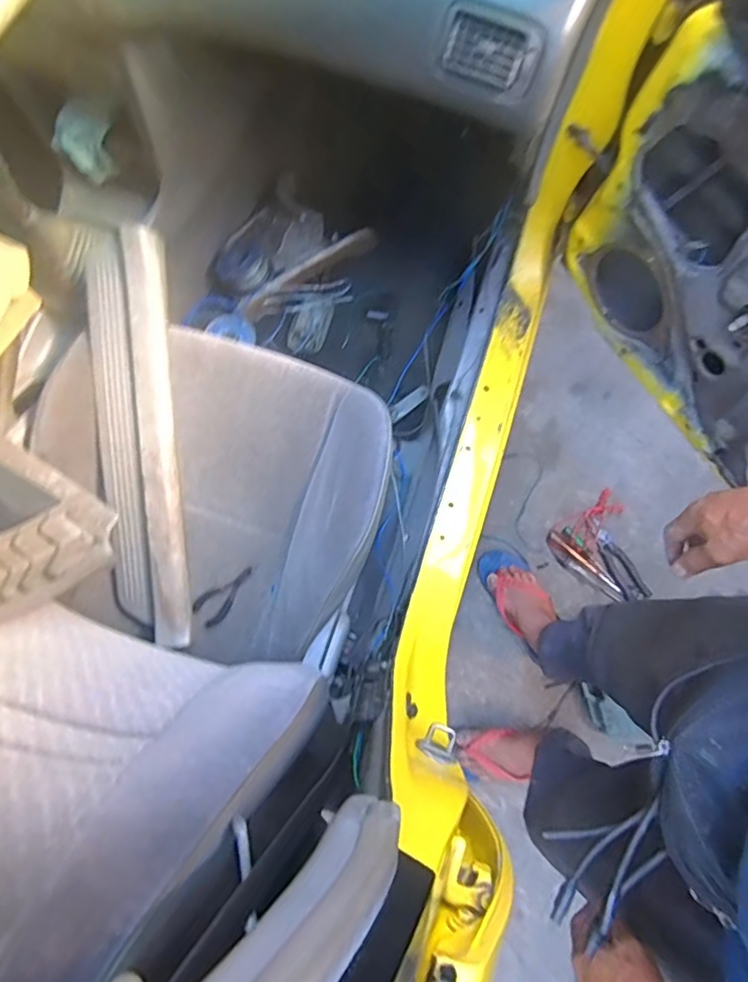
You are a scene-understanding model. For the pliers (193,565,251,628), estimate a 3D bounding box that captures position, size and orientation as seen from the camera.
[{"bbox_3d":[-0.220,0.160,0.871,0.104,0.016,0.049,-36,100,1],"label":"pliers"}]

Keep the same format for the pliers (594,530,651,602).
[{"bbox_3d":[0.531,0.161,1.256,0.060,0.010,0.167,-29,79,-7],"label":"pliers"}]

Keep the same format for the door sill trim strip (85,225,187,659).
[{"bbox_3d":[-0.345,-0.076,0.852,0.111,0.032,0.584,-4,91,-2],"label":"door sill trim strip"}]

